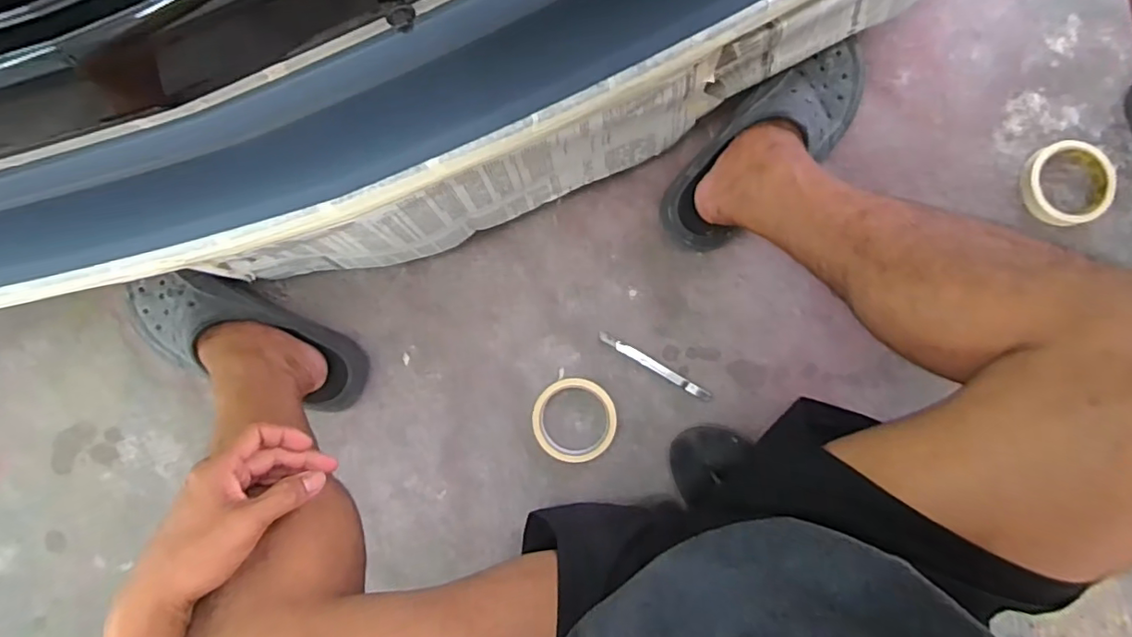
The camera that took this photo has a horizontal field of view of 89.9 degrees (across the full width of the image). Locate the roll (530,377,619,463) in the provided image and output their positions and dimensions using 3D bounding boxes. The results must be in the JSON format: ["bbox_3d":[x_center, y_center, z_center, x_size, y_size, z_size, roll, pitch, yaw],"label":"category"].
[{"bbox_3d":[0.011,0.118,0.663,0.097,0.024,0.094,0,89,1],"label":"roll"}]

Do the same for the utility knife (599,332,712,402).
[{"bbox_3d":[0.105,0.057,0.669,0.147,0.010,0.013,30,90,1],"label":"utility knife"}]

